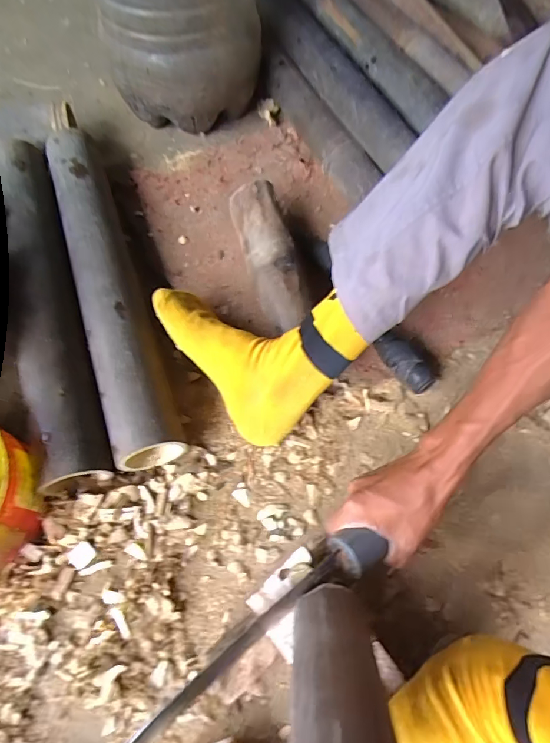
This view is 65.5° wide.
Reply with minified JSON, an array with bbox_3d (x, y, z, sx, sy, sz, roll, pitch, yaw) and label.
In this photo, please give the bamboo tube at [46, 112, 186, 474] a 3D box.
[{"bbox_3d":[-0.224,-0.141,0.550,0.071,0.073,0.542,-19,68,-11],"label":"bamboo tube"}]

